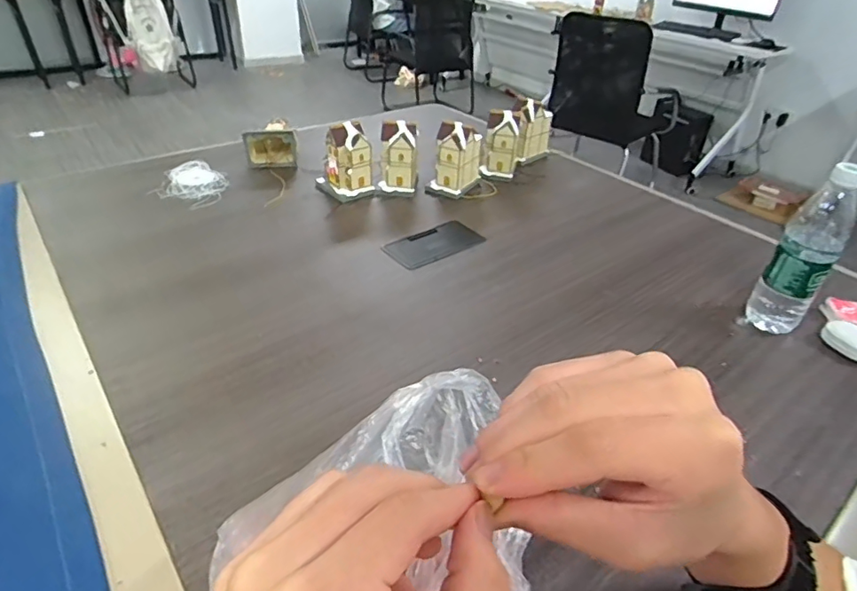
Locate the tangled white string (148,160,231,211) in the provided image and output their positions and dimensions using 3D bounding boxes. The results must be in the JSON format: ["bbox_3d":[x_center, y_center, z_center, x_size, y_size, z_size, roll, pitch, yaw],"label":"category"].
[{"bbox_3d":[-0.436,-0.210,0.956,0.119,0.017,0.173,-7,37,-14],"label":"tangled white string"}]

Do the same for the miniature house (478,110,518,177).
[{"bbox_3d":[0.149,-0.306,1.048,0.065,0.128,0.075,11,36,10],"label":"miniature house"}]

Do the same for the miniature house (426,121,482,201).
[{"bbox_3d":[0.052,-0.262,0.979,0.077,0.122,0.106,15,37,16],"label":"miniature house"}]

